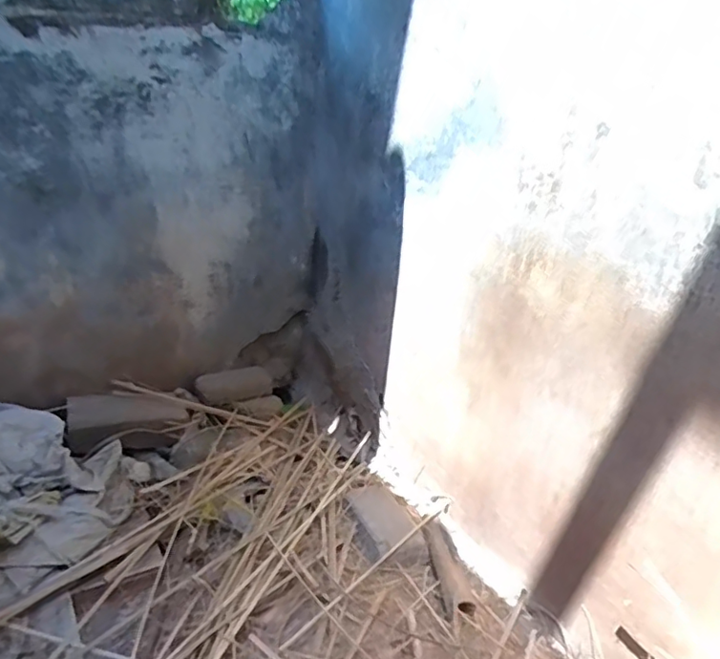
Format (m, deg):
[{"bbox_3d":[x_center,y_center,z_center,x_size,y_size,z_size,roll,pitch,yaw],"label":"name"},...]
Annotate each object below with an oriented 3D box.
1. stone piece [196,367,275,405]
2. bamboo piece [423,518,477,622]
[{"bbox_3d":[-0.357,0.163,1.658,0.218,0.068,0.088,-8,26,-19],"label":"stone piece"},{"bbox_3d":[0.177,0.483,1.161,0.064,0.075,0.228,-1,25,-5],"label":"bamboo piece"}]

